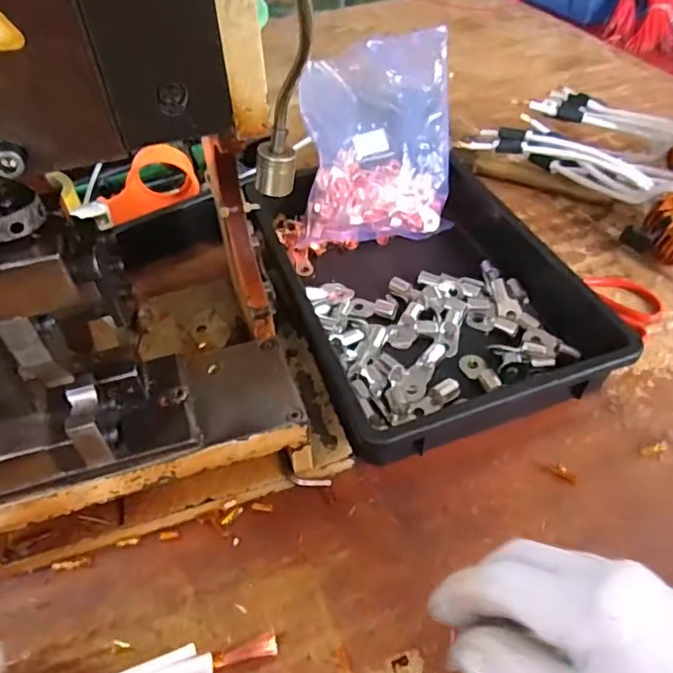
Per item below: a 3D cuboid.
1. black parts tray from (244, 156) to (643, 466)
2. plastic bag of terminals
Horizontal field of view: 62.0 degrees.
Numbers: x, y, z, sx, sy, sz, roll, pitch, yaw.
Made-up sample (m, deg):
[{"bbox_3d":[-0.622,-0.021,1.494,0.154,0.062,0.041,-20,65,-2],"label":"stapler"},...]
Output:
[{"bbox_3d":[0.084,-0.048,0.555,0.259,0.060,0.336,-16,49,-13],"label":"black parts tray"},{"bbox_3d":[0.044,-0.222,0.627,0.165,0.215,0.051,-4,3,1],"label":"plastic bag of terminals"}]

